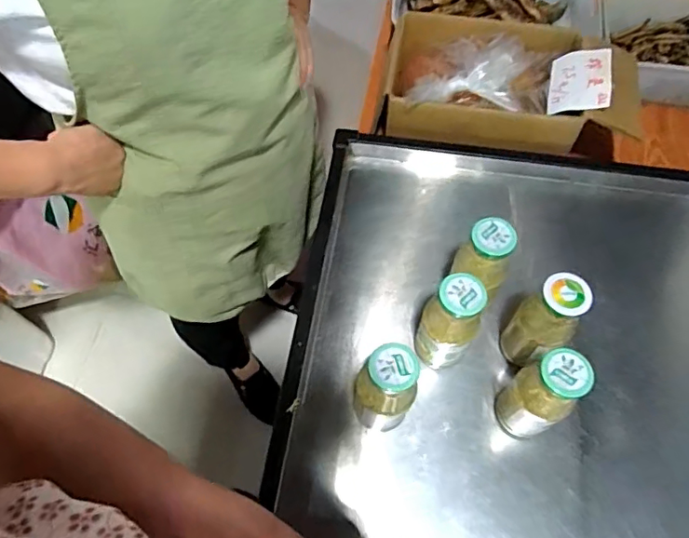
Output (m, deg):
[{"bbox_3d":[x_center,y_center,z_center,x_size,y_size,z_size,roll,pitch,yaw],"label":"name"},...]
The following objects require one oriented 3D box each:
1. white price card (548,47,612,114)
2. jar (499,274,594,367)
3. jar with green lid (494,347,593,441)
[{"bbox_3d":[0.375,-0.301,0.851,0.089,0.007,0.127,1,65,31],"label":"white price card"},{"bbox_3d":[0.230,0.070,0.632,0.060,0.181,0.056,0,62,0],"label":"jar"},{"bbox_3d":[0.211,0.144,0.584,0.055,0.174,0.058,0,62,0],"label":"jar with green lid"}]

